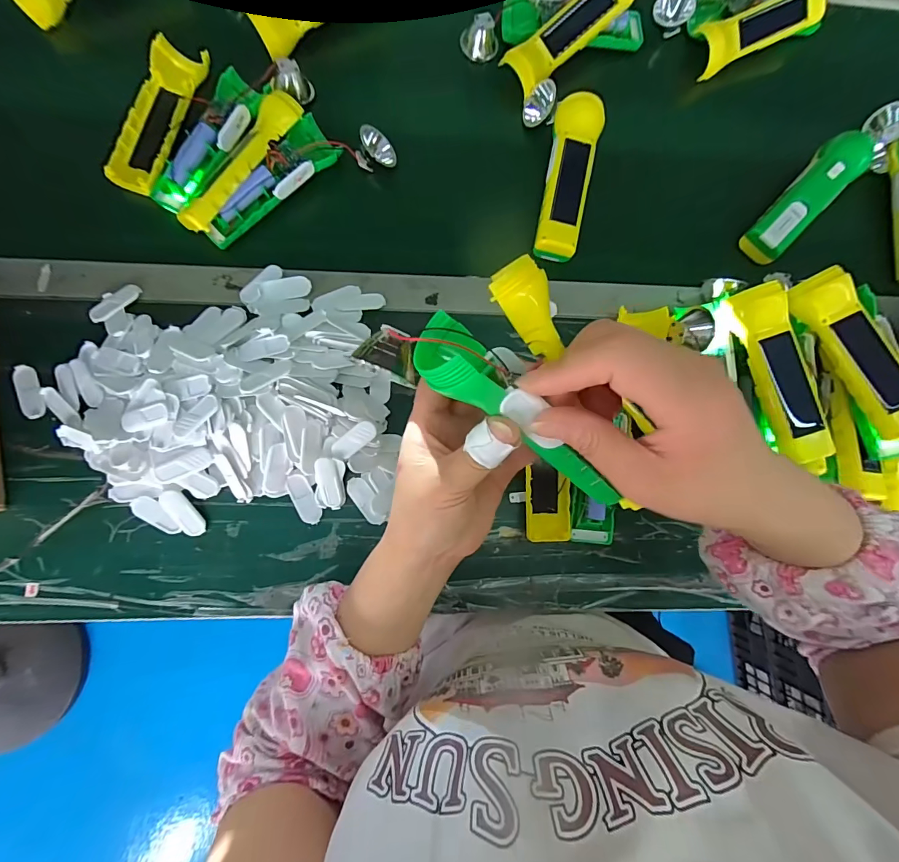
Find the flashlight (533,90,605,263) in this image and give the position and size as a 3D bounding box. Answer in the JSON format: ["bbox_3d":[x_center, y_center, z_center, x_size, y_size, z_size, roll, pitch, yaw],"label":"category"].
[{"bbox_3d":[0.125,-0.265,0.433,0.046,0.038,0.166,10,81,-3],"label":"flashlight"}]

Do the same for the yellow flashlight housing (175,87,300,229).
[{"bbox_3d":[-0.213,-0.271,0.415,0.041,0.030,0.164,36,81,1],"label":"yellow flashlight housing"}]

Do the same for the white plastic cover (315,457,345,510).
[{"bbox_3d":[-0.111,0.050,0.383,0.021,0.006,0.050,-12,102,-6],"label":"white plastic cover"}]

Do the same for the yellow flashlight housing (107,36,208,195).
[{"bbox_3d":[-0.308,-0.330,0.436,0.055,0.018,0.167,17,81,-2],"label":"yellow flashlight housing"}]

